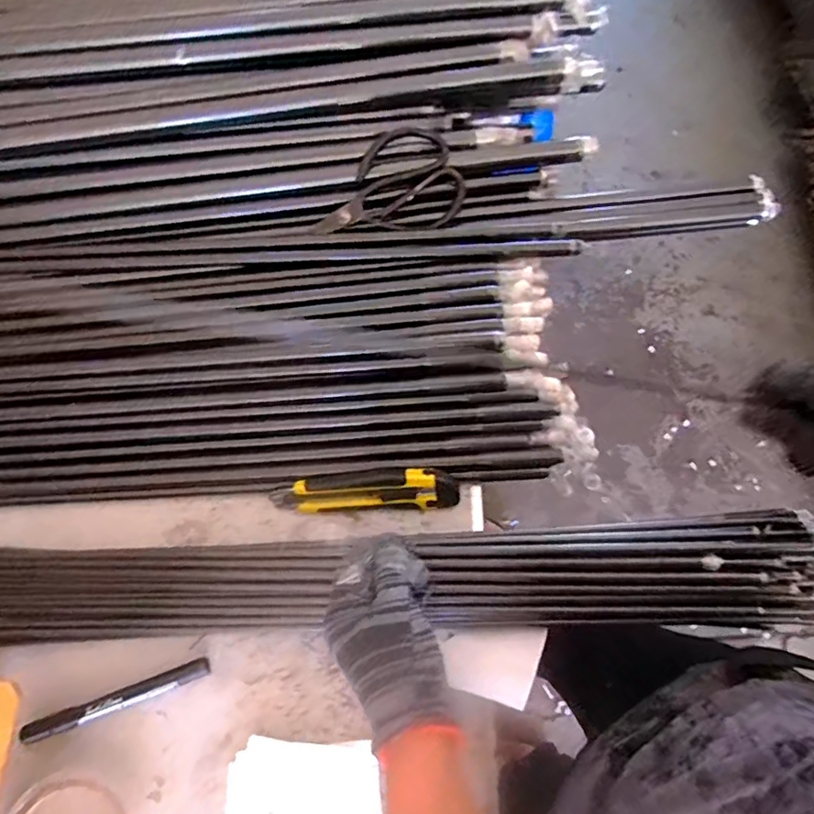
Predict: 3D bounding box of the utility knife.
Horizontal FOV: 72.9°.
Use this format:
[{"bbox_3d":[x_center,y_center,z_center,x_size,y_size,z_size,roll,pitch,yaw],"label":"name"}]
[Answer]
[{"bbox_3d":[-0.036,0.074,0.475,0.157,0.033,0.029,-4,69,-2],"label":"utility knife"}]

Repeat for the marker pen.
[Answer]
[{"bbox_3d":[-0.220,0.224,0.421,0.133,0.016,0.016,-19,70,-7],"label":"marker pen"}]

